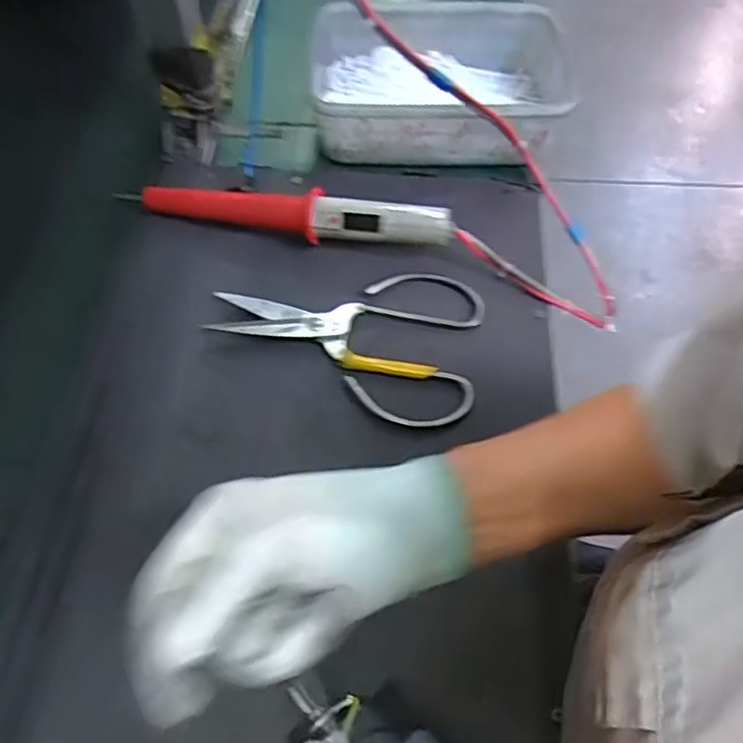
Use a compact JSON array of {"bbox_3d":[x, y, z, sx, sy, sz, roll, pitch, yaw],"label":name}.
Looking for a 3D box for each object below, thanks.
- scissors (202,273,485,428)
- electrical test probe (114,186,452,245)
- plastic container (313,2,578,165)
[{"bbox_3d":[-0.019,-0.031,0.483,0.193,0.010,0.131,9,59,6],"label":"scissors"},{"bbox_3d":[-0.072,-0.127,0.531,0.268,0.038,0.029,11,59,7],"label":"electrical test probe"},{"bbox_3d":[0.058,-0.258,0.591,0.221,0.065,0.170,0,58,2],"label":"plastic container"}]

